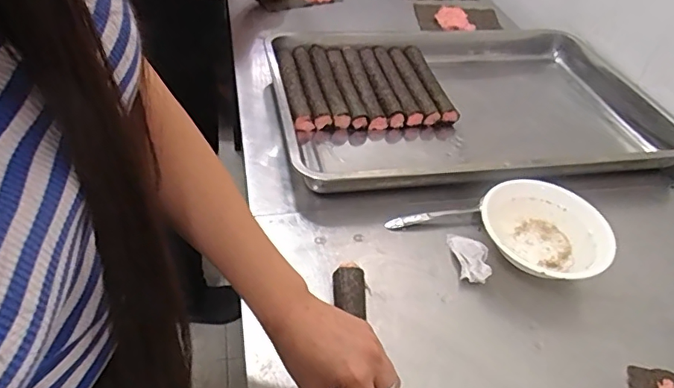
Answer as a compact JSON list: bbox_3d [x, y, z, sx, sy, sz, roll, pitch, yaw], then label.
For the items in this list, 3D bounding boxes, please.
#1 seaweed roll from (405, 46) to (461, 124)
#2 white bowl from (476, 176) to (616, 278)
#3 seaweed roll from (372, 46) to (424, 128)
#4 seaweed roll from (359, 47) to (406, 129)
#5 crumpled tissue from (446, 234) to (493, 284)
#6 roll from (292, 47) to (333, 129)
[{"bbox_3d":[0.150,-0.182,0.855,0.033,0.034,0.202,-5,43,-13],"label":"seaweed roll"},{"bbox_3d":[0.234,0.052,0.591,0.141,0.058,0.136,3,43,-3],"label":"white bowl"},{"bbox_3d":[0.092,-0.182,0.842,0.030,0.026,0.206,-5,43,-13],"label":"seaweed roll"},{"bbox_3d":[0.066,-0.178,0.831,0.029,0.021,0.209,-5,43,-12],"label":"seaweed roll"},{"bbox_3d":[0.150,0.071,0.580,0.040,0.019,0.067,4,43,-1],"label":"crumpled tissue"},{"bbox_3d":[-0.045,-0.167,0.806,0.028,0.036,0.189,-6,43,-14],"label":"roll"}]

